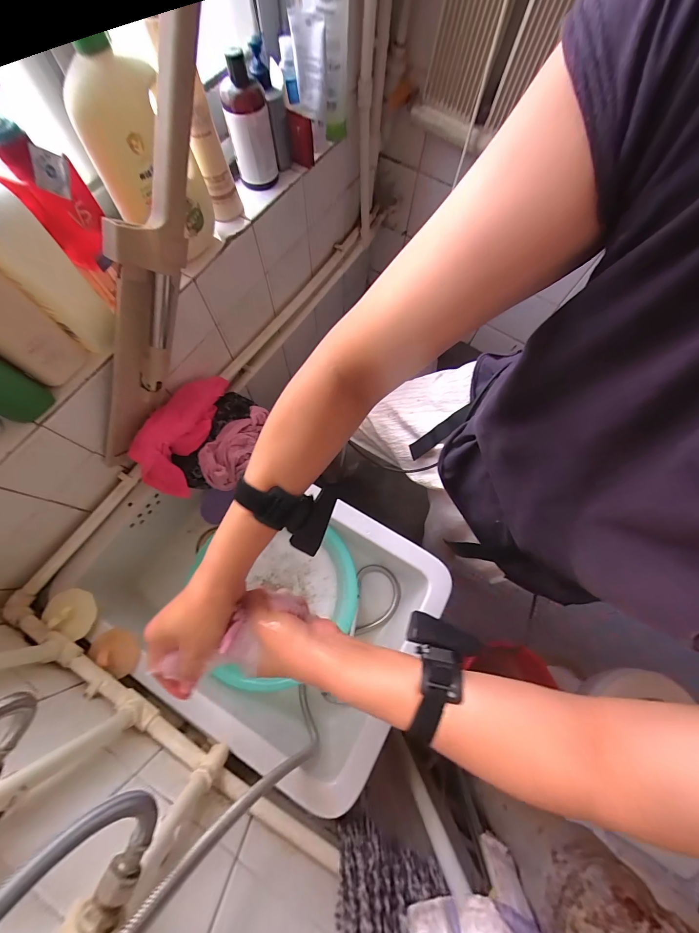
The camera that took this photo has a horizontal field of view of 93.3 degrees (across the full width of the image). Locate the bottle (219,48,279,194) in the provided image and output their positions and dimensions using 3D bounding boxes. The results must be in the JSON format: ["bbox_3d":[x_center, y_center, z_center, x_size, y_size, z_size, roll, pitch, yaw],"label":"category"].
[{"bbox_3d":[-0.158,-0.536,0.526,0.068,0.142,0.053,-15,72,-7],"label":"bottle"}]

